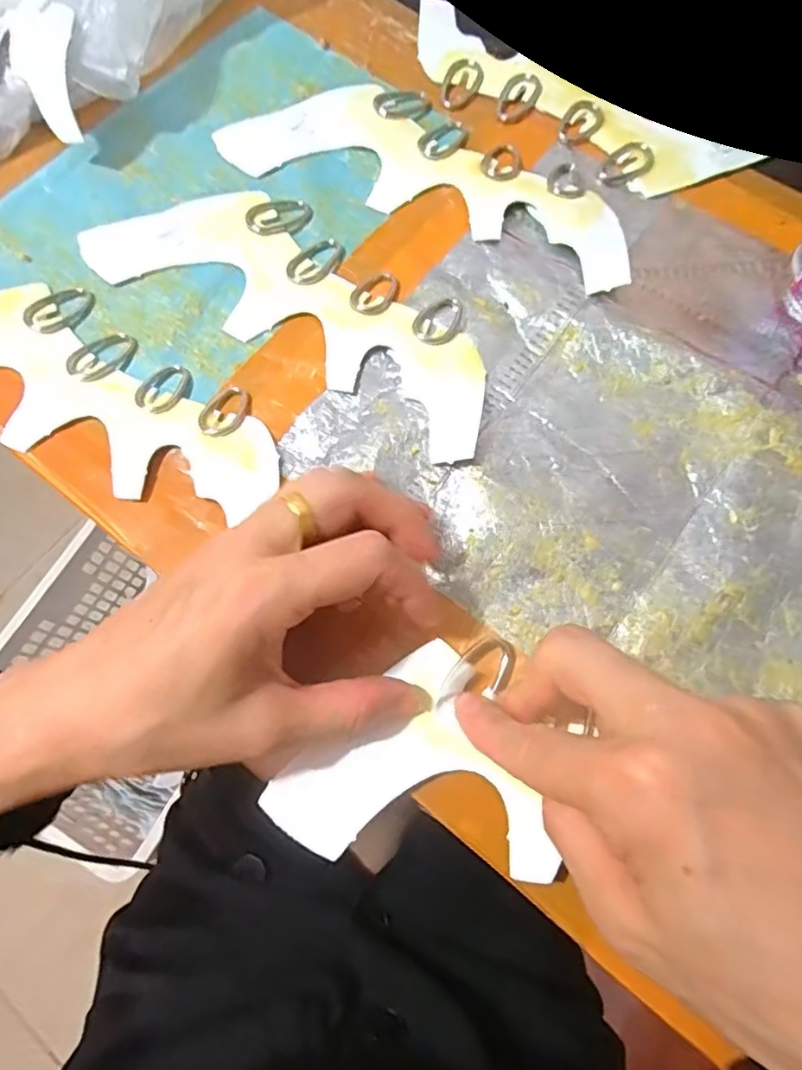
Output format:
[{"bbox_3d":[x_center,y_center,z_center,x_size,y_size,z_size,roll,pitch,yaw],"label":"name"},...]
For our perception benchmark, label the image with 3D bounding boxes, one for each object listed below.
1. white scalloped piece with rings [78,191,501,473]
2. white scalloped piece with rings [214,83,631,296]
[{"bbox_3d":[-0.048,-0.120,0.304,0.223,0.006,0.082,30,75,12],"label":"white scalloped piece with rings"},{"bbox_3d":[0.019,-0.198,0.328,0.227,0.005,0.082,25,74,10],"label":"white scalloped piece with rings"}]

